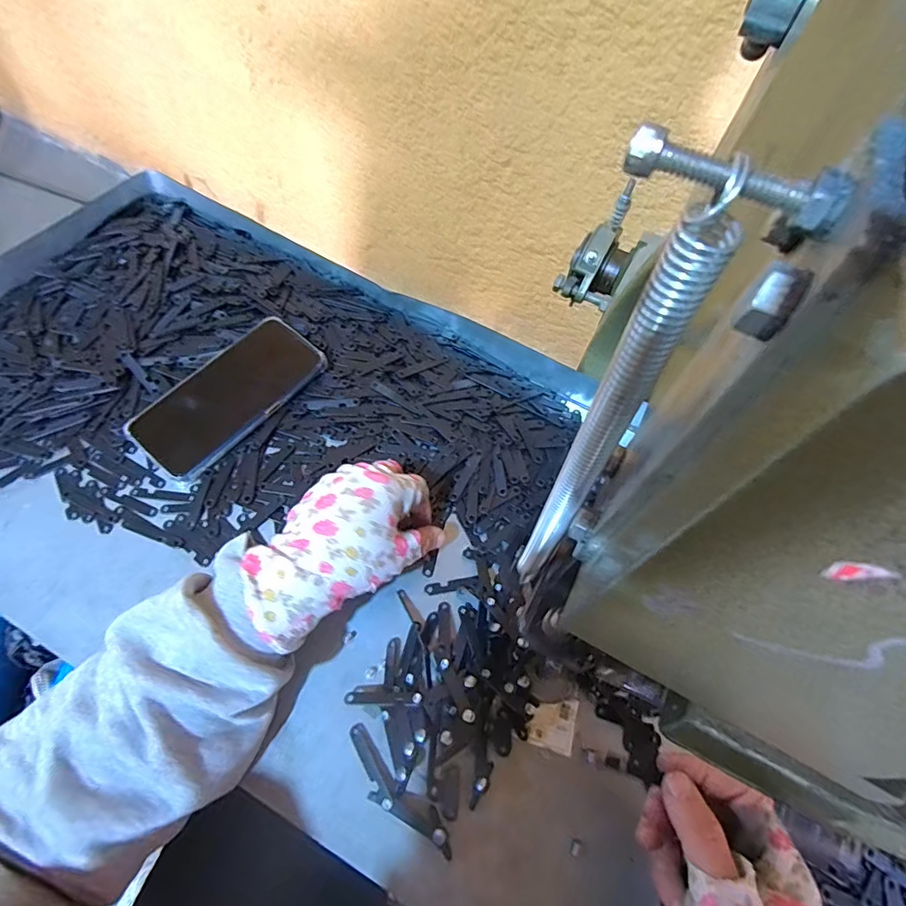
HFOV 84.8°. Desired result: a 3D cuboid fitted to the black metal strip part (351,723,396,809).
[{"bbox_3d":[-0.052,0.200,0.317,0.014,0.006,0.051,-24,65,-18],"label":"black metal strip part"}]

